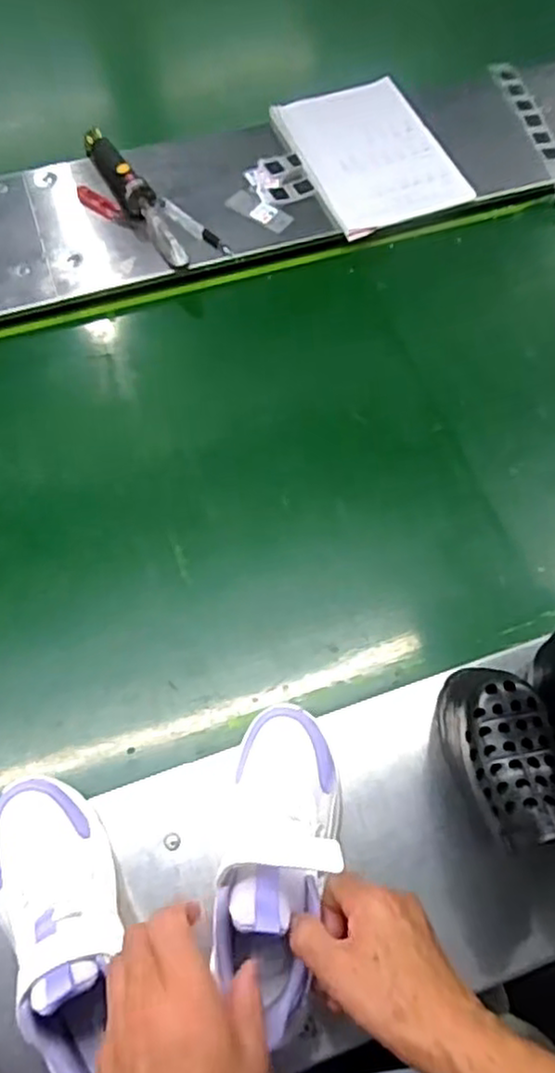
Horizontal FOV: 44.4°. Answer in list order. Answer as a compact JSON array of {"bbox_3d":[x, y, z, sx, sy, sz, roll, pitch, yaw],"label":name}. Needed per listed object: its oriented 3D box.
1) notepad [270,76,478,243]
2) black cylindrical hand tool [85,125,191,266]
[{"bbox_3d":[0.126,-0.523,0.926,0.192,0.017,0.243,-22,73,-11],"label":"notepad"},{"bbox_3d":[-0.187,-0.444,0.870,0.041,0.044,0.264,-25,68,-15],"label":"black cylindrical hand tool"}]

